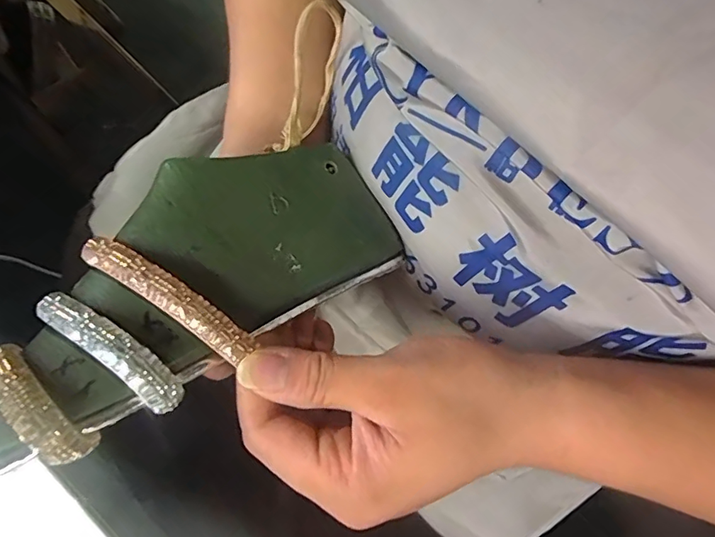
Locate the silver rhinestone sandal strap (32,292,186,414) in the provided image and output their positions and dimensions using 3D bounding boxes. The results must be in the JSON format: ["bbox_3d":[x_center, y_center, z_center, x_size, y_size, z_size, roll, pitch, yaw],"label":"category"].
[{"bbox_3d":[-0.096,0.028,0.184,0.074,0.019,0.016,33,77,10],"label":"silver rhinestone sandal strap"}]

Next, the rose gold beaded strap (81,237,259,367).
[{"bbox_3d":[-0.078,0.009,0.196,0.080,0.010,0.014,32,77,8],"label":"rose gold beaded strap"}]

